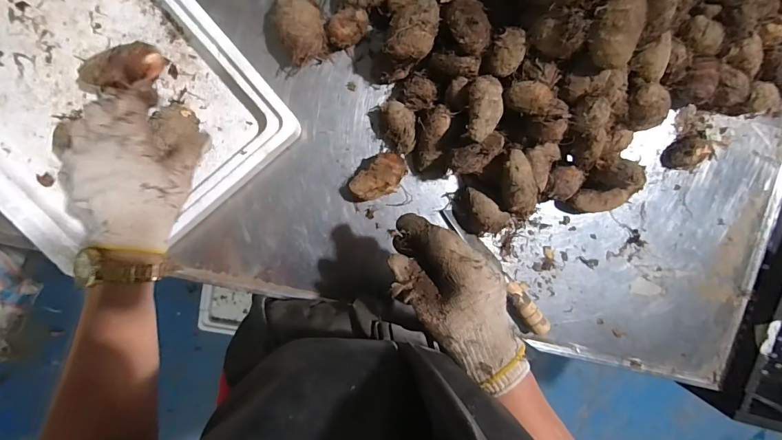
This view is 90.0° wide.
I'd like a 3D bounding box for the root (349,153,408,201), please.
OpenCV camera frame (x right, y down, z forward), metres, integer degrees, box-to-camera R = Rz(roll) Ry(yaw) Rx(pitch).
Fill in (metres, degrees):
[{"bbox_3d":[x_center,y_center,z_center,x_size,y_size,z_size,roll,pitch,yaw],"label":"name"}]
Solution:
[{"bbox_3d":[-0.014,-0.050,0.479,0.069,0.039,0.042,-41,98,0],"label":"root"}]

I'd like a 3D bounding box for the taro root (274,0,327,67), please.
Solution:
[{"bbox_3d":[-0.103,-0.220,0.447,0.055,0.049,0.081,-21,98,-4],"label":"taro root"}]

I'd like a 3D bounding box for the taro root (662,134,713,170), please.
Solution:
[{"bbox_3d":[0.391,-0.089,0.516,0.044,0.034,0.043,-1,97,-5],"label":"taro root"}]

